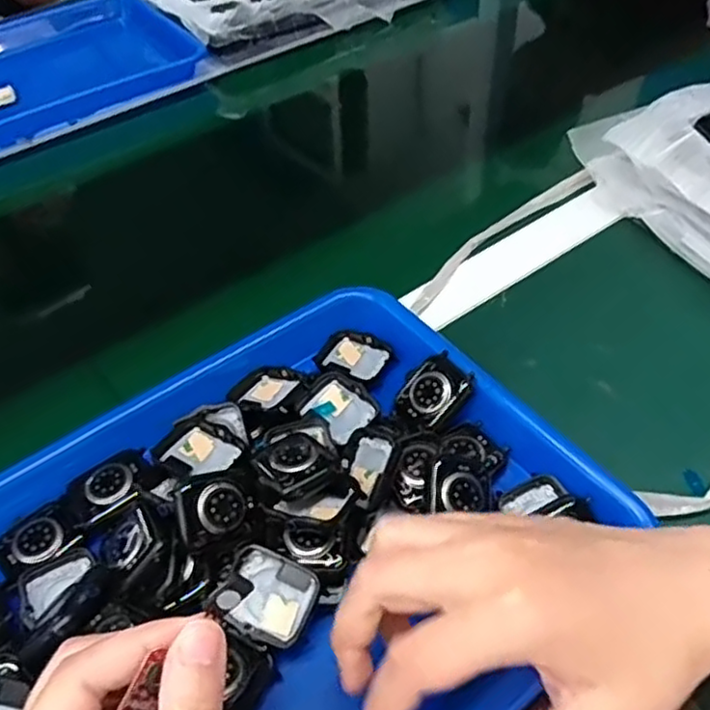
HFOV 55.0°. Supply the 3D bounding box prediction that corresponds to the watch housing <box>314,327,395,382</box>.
[{"bbox_3d":[0.000,0.001,0.425,0.041,0.010,0.035,25,55,24],"label":"watch housing"}]

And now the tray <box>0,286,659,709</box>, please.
[{"bbox_3d":[-0.056,0.097,0.339,0.322,0.050,0.268,-33,54,-22],"label":"tray"}]

